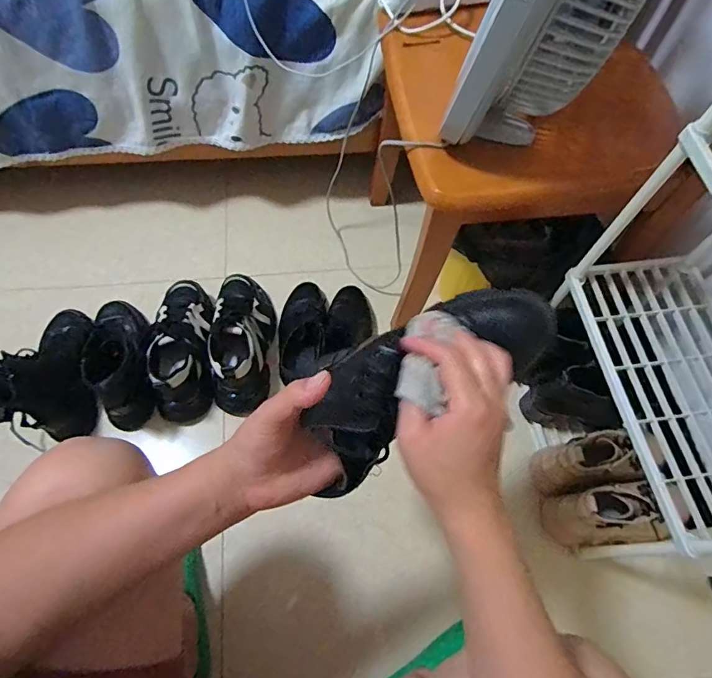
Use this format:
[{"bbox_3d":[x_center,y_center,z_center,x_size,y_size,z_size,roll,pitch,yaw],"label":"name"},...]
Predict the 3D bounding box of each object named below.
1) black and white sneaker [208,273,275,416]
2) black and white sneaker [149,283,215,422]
[{"bbox_3d":[-0.210,-0.016,0.856,0.103,0.110,0.244,-1,64,-4],"label":"black and white sneaker"},{"bbox_3d":[-0.318,0.004,0.842,0.100,0.109,0.262,-3,64,-5],"label":"black and white sneaker"}]

